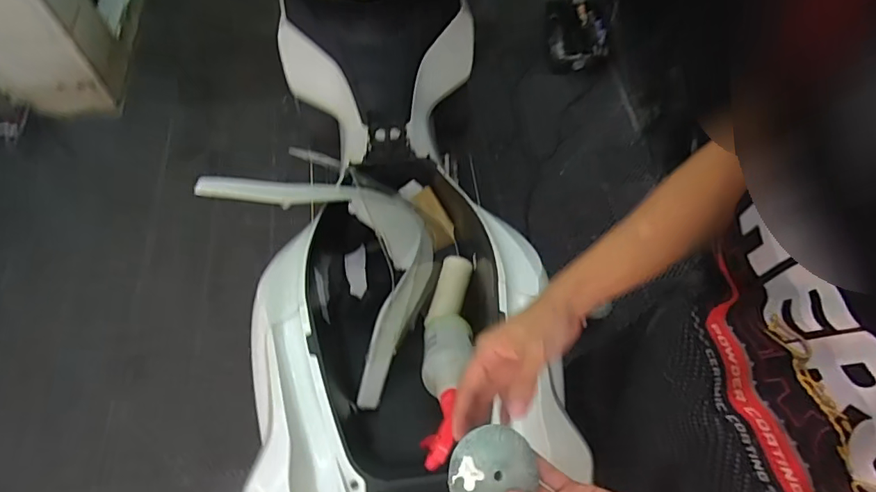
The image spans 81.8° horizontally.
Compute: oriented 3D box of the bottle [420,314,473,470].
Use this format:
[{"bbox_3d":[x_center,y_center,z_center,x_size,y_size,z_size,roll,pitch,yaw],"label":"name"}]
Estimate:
[{"bbox_3d":[0.011,0.197,0.760,0.076,0.104,0.316,6,28,1],"label":"bottle"}]

